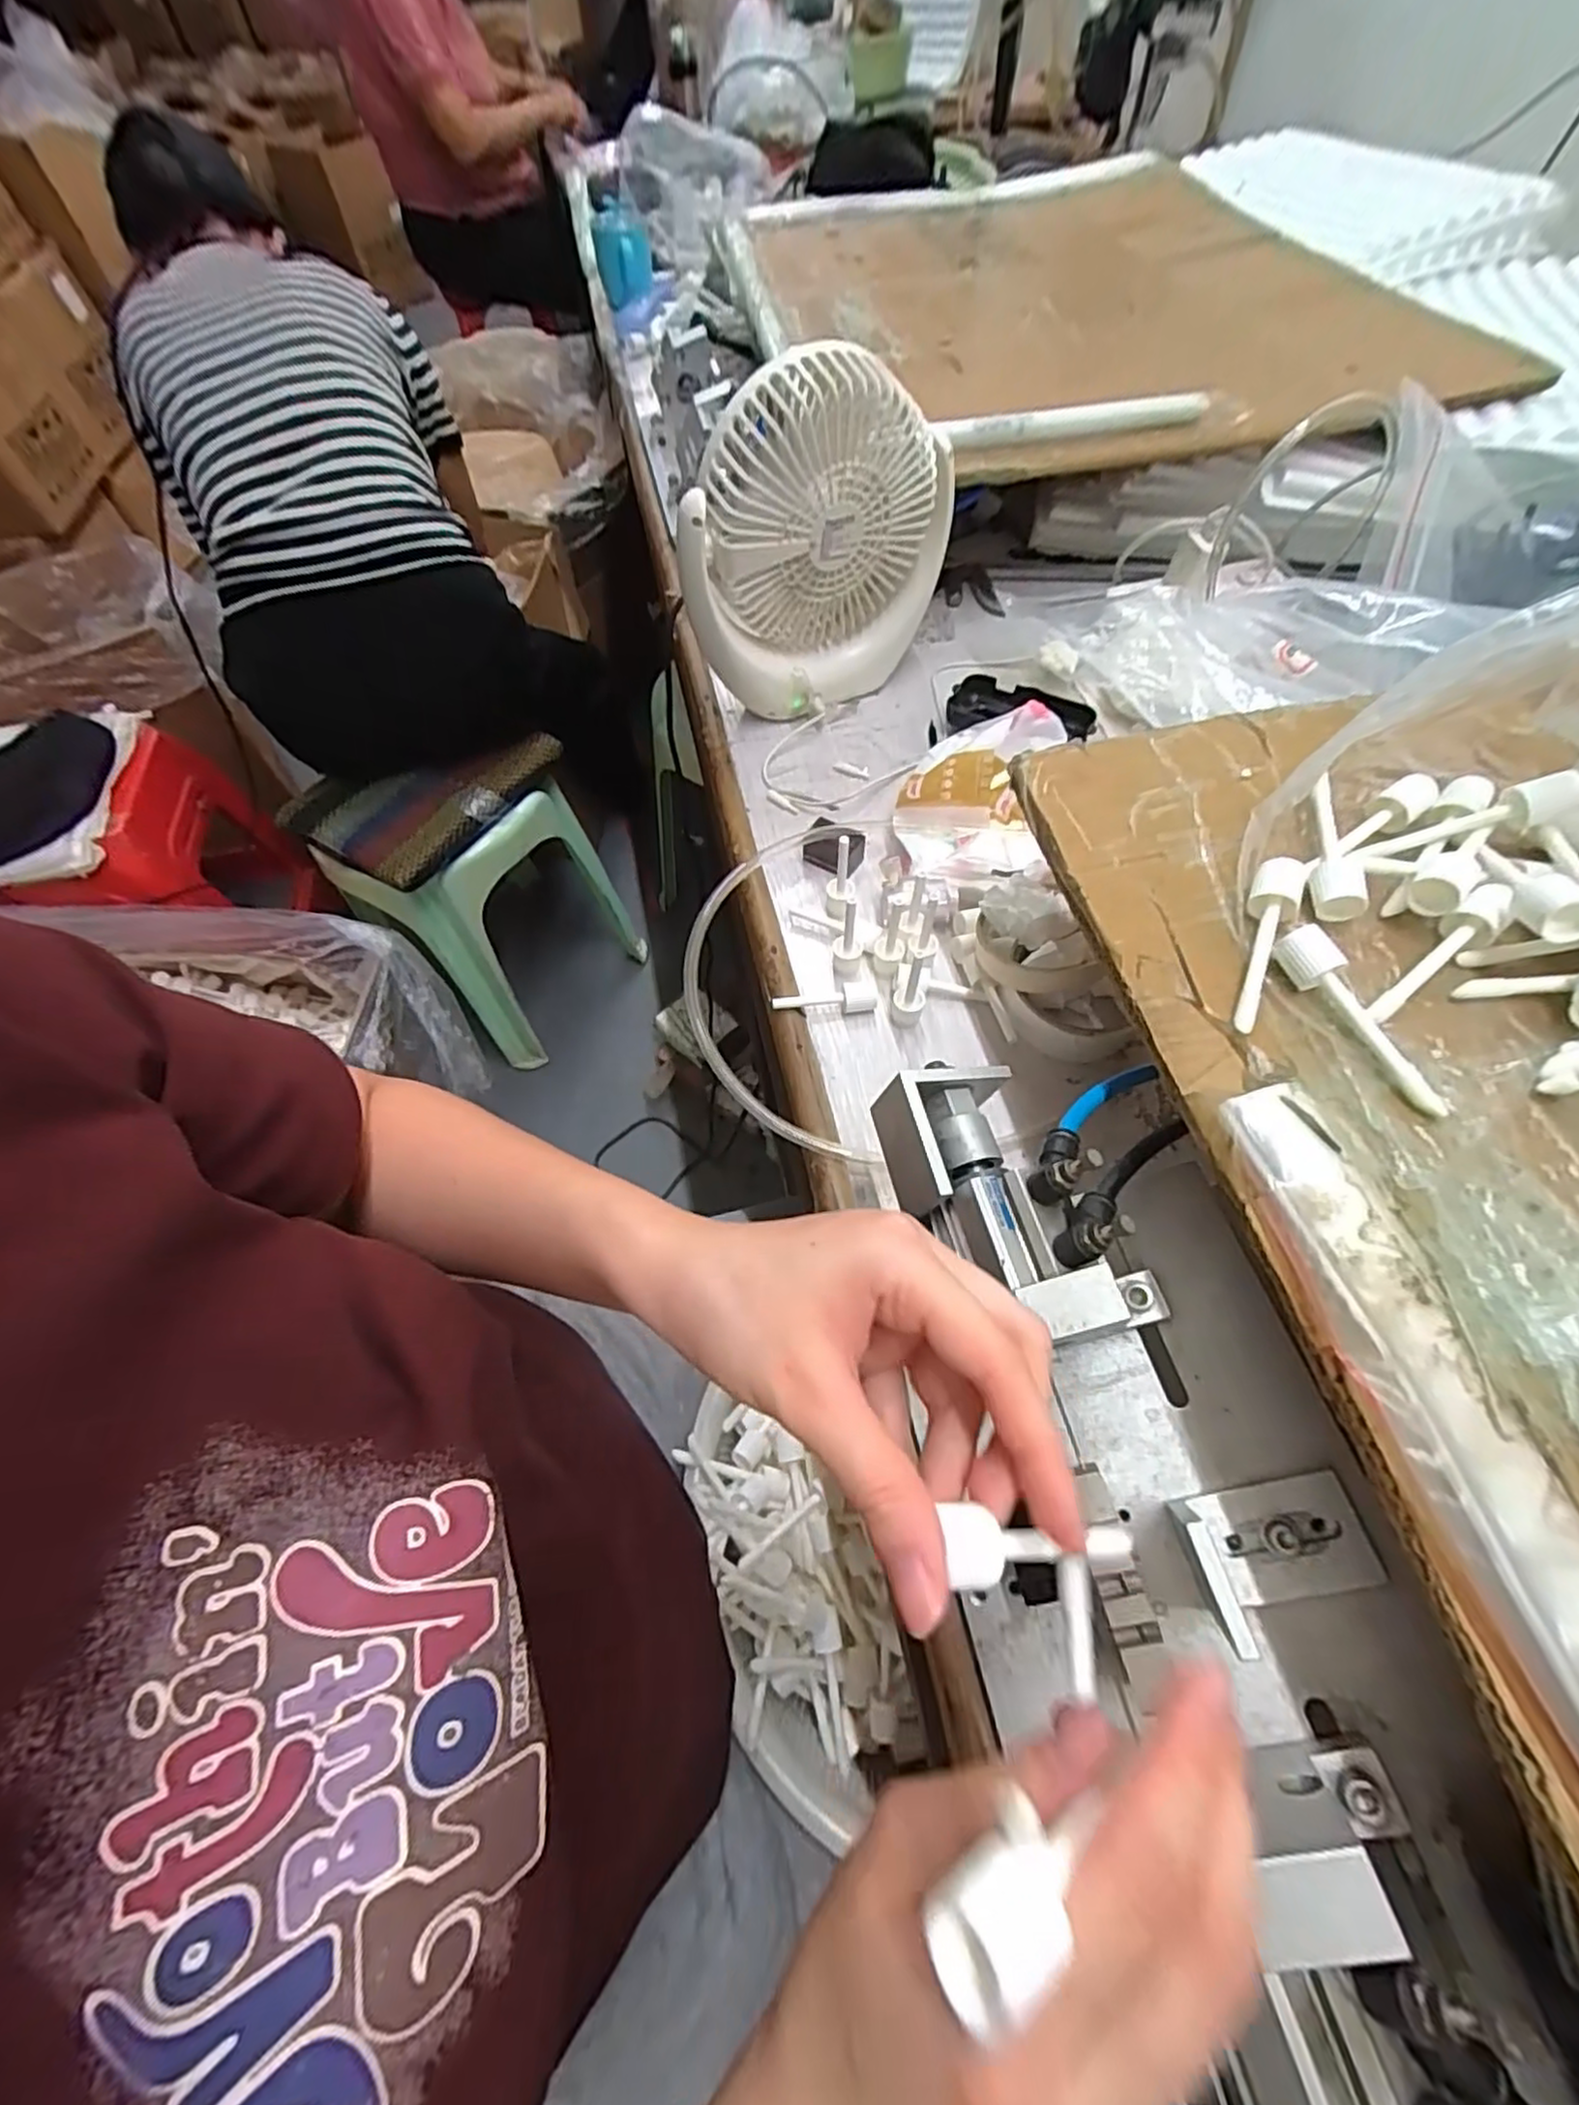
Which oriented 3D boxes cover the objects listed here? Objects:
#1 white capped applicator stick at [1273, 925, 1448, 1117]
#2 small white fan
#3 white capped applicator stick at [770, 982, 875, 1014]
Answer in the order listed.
[{"bbox_3d":[0.220,-0.015,0.273,0.013,0.018,0.082,-25,62,-11],"label":"white capped applicator stick"},{"bbox_3d":[0.021,-0.361,0.528,0.196,0.209,0.060,-26,63,-12],"label":"small white fan"},{"bbox_3d":[0.022,-0.032,0.452,0.065,0.017,0.015,-6,61,-1],"label":"white capped applicator stick"}]

